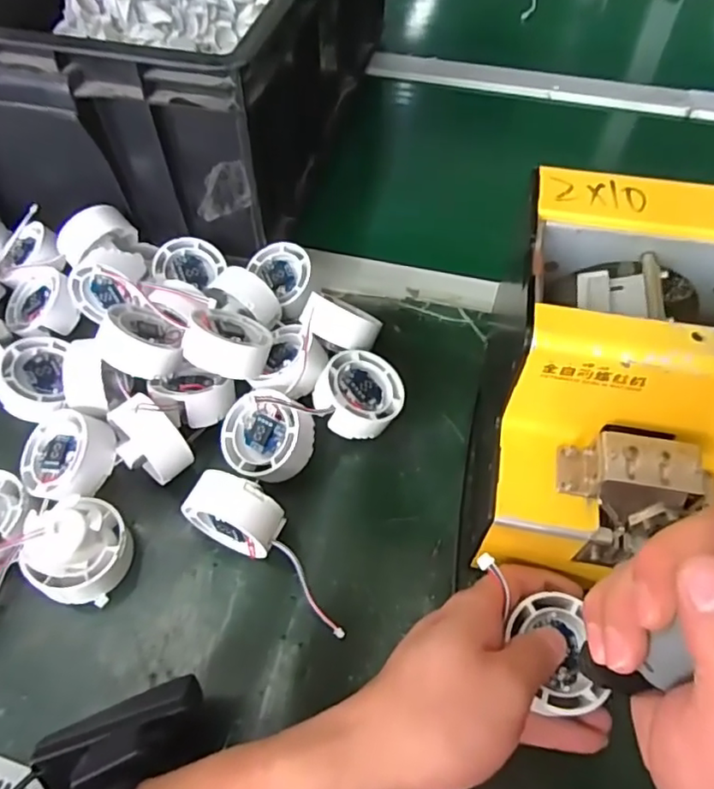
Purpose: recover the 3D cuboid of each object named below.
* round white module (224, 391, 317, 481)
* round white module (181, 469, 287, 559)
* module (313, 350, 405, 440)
[{"bbox_3d":[-0.055,0.026,0.365,0.052,0.022,0.052,-7,70,20],"label":"round white module"},{"bbox_3d":[-0.070,0.070,0.329,0.052,0.052,0.032,21,59,13],"label":"round white module"},{"bbox_3d":[0.001,0.000,0.375,0.055,0.026,0.053,8,65,-18],"label":"module"}]

